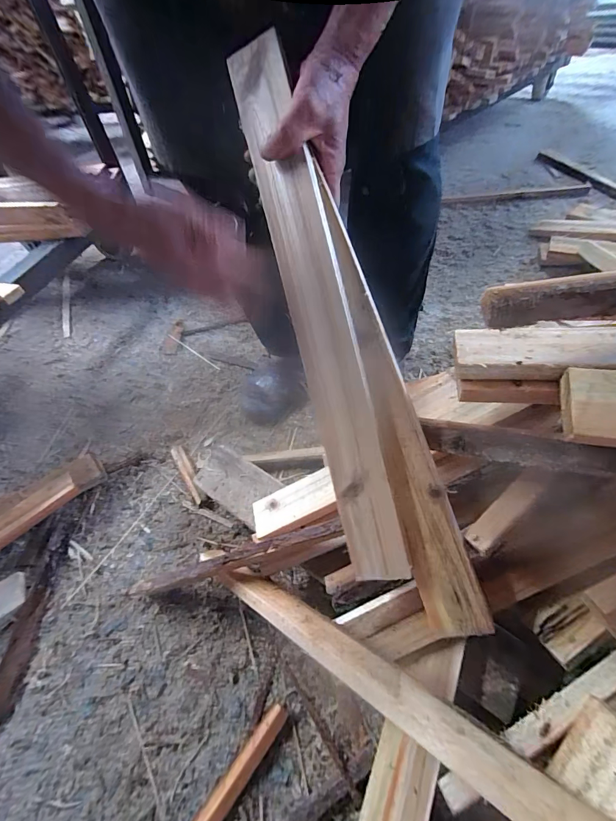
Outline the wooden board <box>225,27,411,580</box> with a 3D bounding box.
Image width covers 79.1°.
[{"bbox_3d":[0.012,-0.087,0.337,0.053,0.015,0.475,-14,90,19],"label":"wooden board"}]

